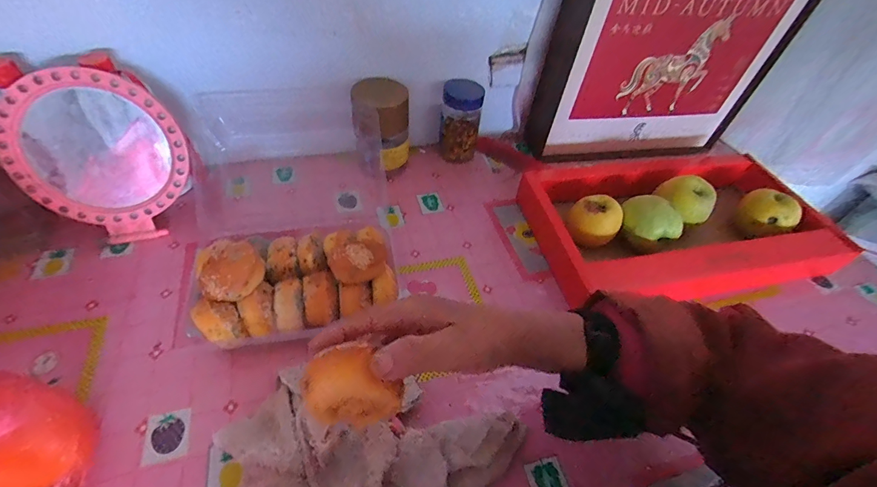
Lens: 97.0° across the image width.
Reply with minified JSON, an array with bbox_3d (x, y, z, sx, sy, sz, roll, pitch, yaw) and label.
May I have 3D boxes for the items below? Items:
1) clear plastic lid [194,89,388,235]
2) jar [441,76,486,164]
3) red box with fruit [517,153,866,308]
[{"bbox_3d":[-0.208,-0.124,0.548,0.246,0.127,0.143,-7,50,-12],"label":"clear plastic lid"},{"bbox_3d":[0.035,-0.201,0.640,0.064,0.125,0.070,3,49,-3],"label":"jar"},{"bbox_3d":[0.342,-0.050,0.577,0.416,0.071,0.251,-3,49,-8],"label":"red box with fruit"}]

